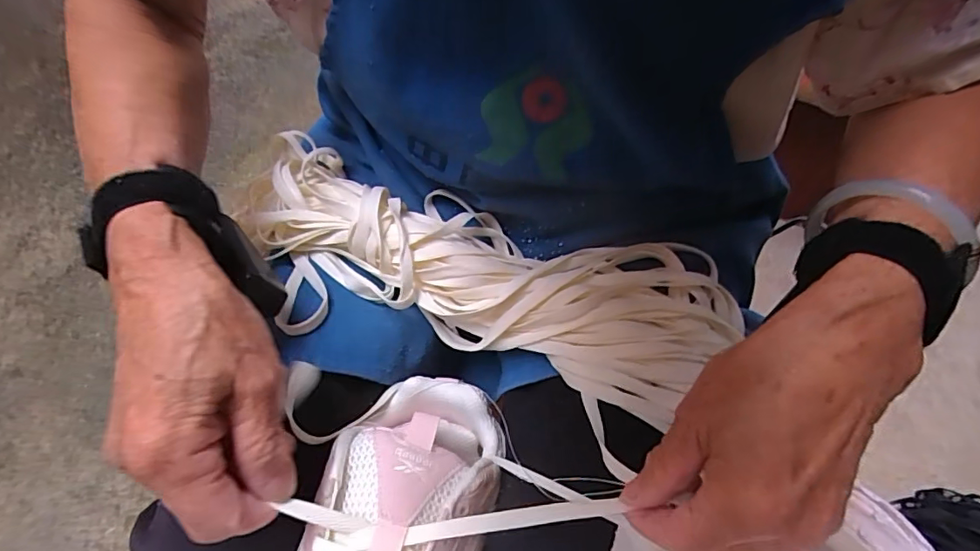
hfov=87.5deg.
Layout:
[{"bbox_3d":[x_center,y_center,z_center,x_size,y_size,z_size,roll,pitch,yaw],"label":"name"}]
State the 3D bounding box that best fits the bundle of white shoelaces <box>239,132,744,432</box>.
[{"bbox_3d":[-0.009,-0.002,0.338,0.333,0.053,0.127,21,58,12],"label":"bundle of white shoelaces"}]

